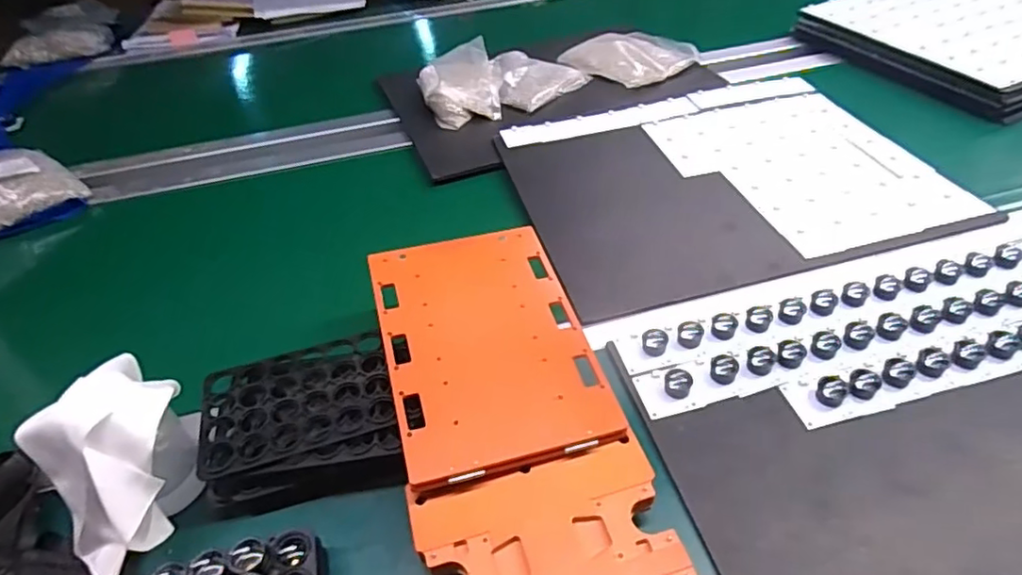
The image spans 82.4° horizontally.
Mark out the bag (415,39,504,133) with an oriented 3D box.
[{"bbox_3d":[-0.076,-0.312,0.893,0.120,0.048,0.171,-14,46,-7],"label":"bag"}]

